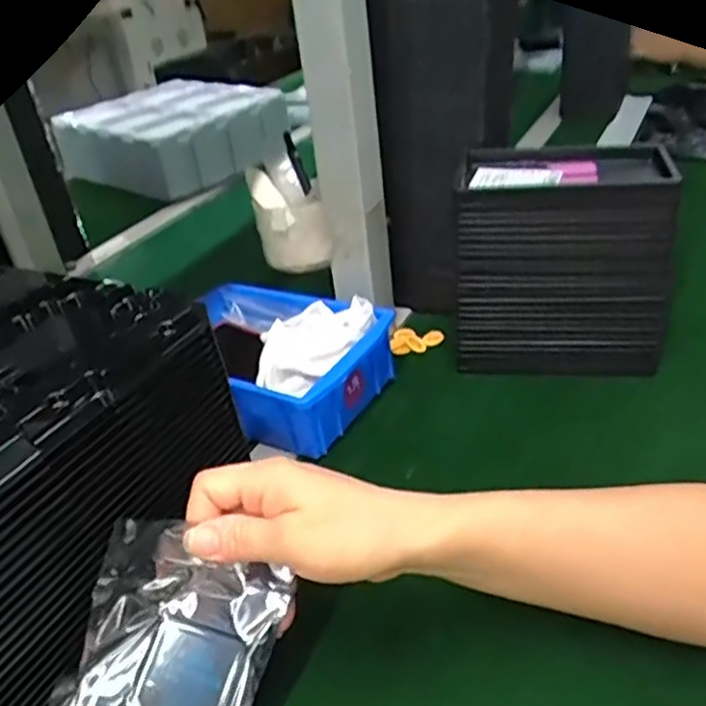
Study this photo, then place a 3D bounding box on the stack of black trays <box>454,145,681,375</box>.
[{"bbox_3d":[0.175,-0.082,0.584,0.158,0.162,0.124,3,34,16],"label":"stack of black trays"}]

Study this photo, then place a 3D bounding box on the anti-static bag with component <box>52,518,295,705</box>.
[{"bbox_3d":[-0.092,0.156,0.329,0.086,0.011,0.131,18,75,-7],"label":"anti-static bag with component"}]

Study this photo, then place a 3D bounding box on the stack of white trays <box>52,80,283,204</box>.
[{"bbox_3d":[-0.341,-0.431,1.318,0.408,0.096,0.346,21,43,37],"label":"stack of white trays"}]

